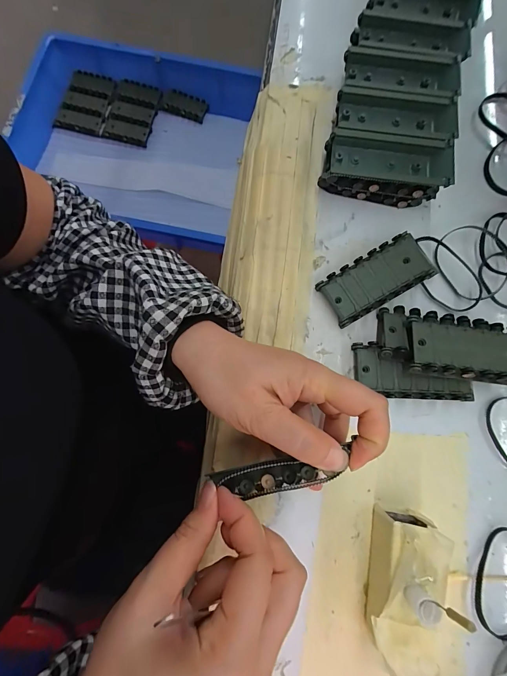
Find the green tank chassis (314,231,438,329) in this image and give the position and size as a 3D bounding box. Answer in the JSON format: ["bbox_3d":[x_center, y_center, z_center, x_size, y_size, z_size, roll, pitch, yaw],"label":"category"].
[{"bbox_3d":[0.101,-0.049,0.256,0.087,0.017,0.044,-28,80,-7],"label":"green tank chassis"}]

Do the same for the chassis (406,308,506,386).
[{"bbox_3d":[0.159,0.007,0.228,0.088,0.014,0.049,7,68,1],"label":"chassis"}]

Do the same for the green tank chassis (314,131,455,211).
[{"bbox_3d":[0.112,-0.148,0.267,0.099,0.036,0.049,8,78,1],"label":"green tank chassis"}]

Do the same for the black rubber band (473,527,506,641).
[{"bbox_3d":[0.183,0.177,0.220,0.049,0.005,0.069,31,79,5],"label":"black rubber band"}]

